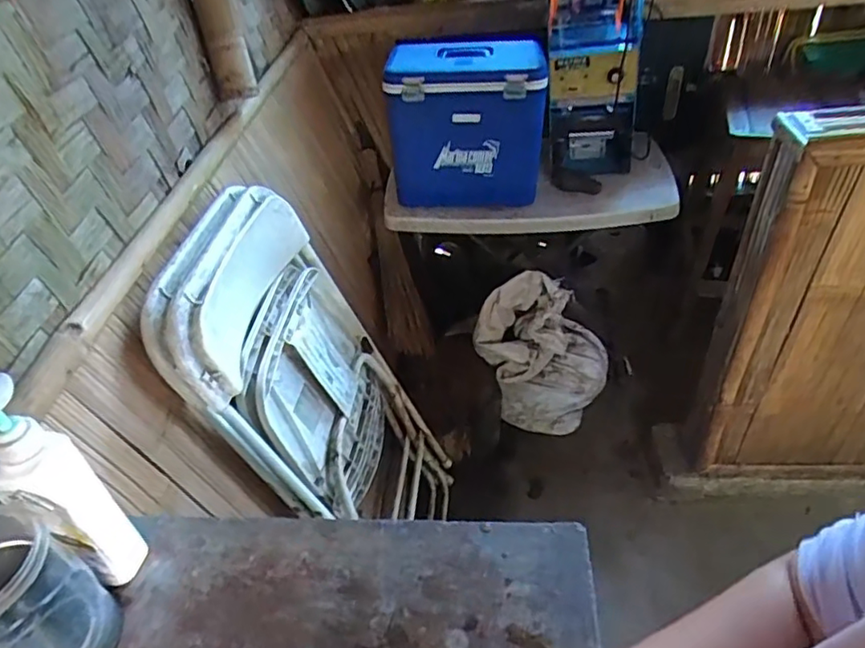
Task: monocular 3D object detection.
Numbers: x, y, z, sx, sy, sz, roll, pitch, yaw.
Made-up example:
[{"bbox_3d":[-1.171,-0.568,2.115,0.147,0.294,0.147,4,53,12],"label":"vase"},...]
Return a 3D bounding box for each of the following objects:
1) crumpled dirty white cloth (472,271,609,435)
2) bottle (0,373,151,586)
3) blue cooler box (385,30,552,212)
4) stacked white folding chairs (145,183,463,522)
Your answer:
[{"bbox_3d":[0.307,0.069,1.680,0.340,0.466,0.117,-22,25,2],"label":"crumpled dirty white cloth"},{"bbox_3d":[-0.318,0.149,0.514,0.043,0.247,0.063,25,50,31],"label":"bottle"},{"bbox_3d":[0.088,-0.488,1.459,0.358,0.328,0.221,3,42,10],"label":"blue cooler box"},{"bbox_3d":[-0.185,0.183,1.193,0.110,0.902,0.437,-14,39,19],"label":"stacked white folding chairs"}]

